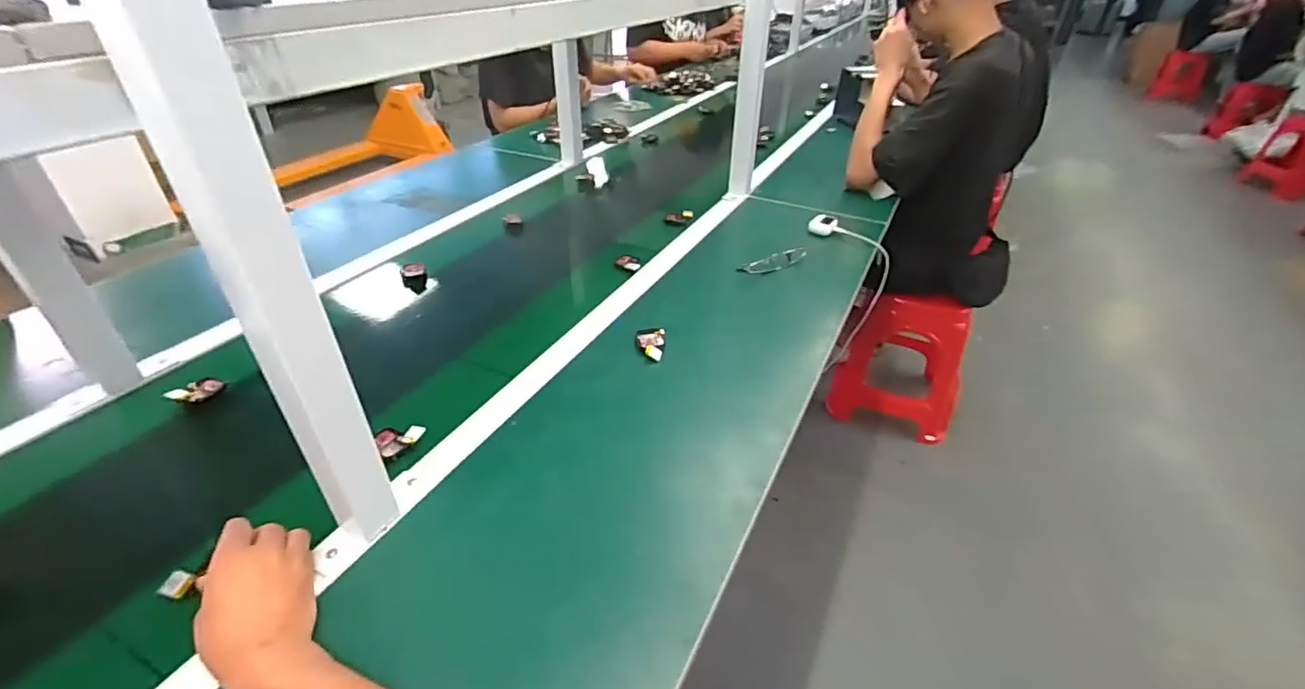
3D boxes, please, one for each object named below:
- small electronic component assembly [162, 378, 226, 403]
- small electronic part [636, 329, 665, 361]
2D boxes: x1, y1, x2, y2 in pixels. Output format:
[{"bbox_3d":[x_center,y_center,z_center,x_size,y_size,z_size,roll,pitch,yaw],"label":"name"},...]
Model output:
[{"bbox_3d":[-0.557,0.057,0.691,0.027,0.016,0.057,29,30,32],"label":"small electronic component assembly"},{"bbox_3d":[-0.002,0.000,0.778,0.039,0.018,0.060,1,36,-1],"label":"small electronic part"}]

